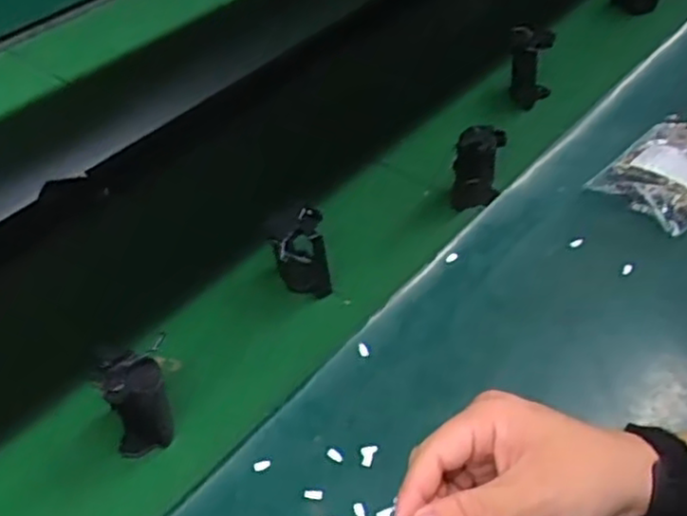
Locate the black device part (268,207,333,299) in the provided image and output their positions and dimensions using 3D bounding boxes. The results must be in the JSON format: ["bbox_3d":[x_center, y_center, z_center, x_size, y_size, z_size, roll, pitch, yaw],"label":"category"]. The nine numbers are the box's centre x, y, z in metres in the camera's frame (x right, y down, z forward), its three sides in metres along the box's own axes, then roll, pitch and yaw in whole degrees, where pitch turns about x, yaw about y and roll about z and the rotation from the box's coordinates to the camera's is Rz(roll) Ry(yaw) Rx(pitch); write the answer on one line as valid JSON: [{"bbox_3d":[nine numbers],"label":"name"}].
[{"bbox_3d":[-0.034,0.002,0.589,0.041,0.076,0.034,-9,47,-6],"label":"black device part"}]

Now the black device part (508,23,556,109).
[{"bbox_3d":[0.198,-0.204,0.777,0.047,0.090,0.056,9,48,10],"label":"black device part"}]

